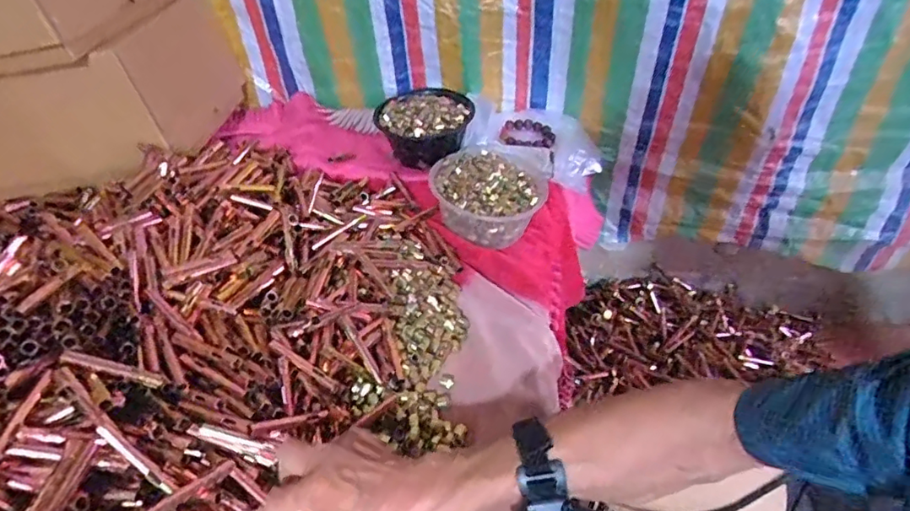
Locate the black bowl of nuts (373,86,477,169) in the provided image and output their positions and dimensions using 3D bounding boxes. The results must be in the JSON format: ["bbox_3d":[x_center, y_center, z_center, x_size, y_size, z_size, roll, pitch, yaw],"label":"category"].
[{"bbox_3d":[-0.051,-0.220,0.923,0.143,0.083,0.147,-1,41,1],"label":"black bowl of nuts"}]

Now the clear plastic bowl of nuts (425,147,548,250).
[{"bbox_3d":[0.047,-0.085,0.787,0.156,0.085,0.171,-1,41,1],"label":"clear plastic bowl of nuts"}]

